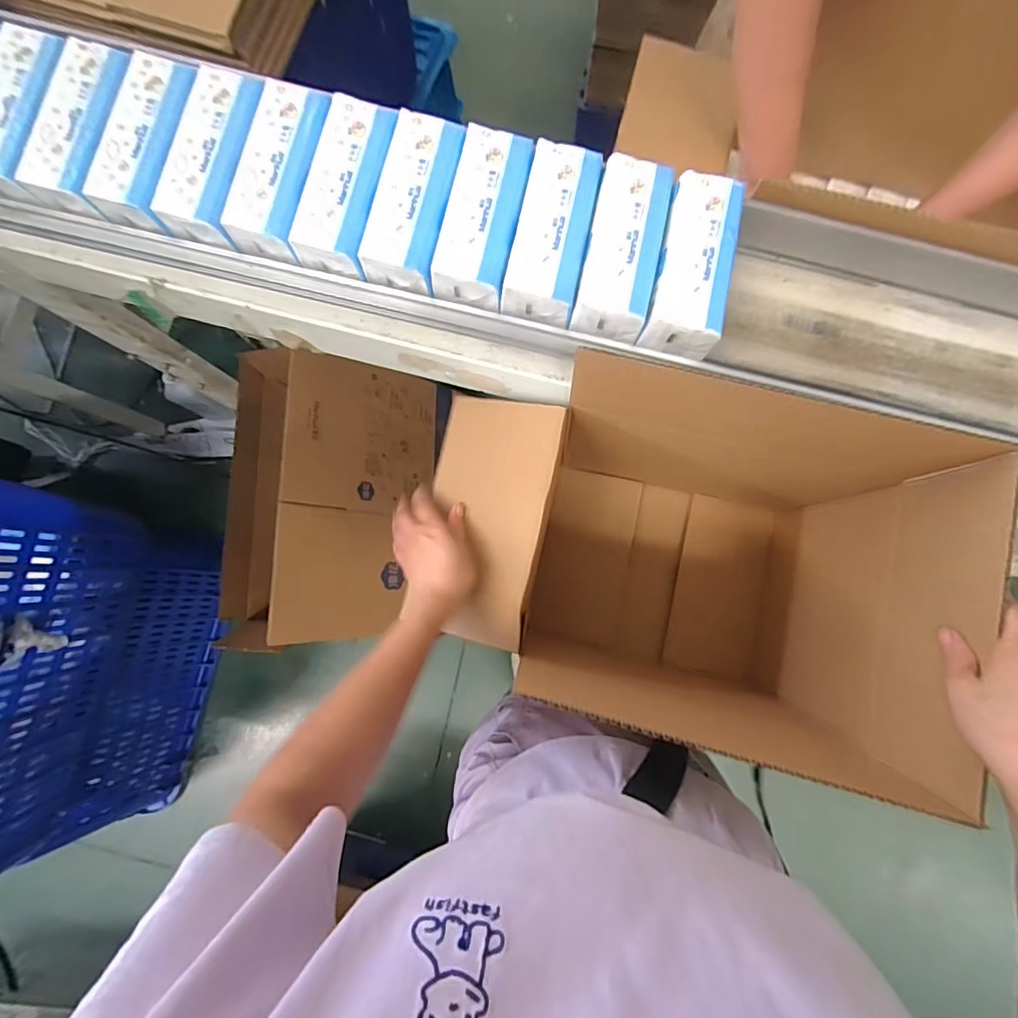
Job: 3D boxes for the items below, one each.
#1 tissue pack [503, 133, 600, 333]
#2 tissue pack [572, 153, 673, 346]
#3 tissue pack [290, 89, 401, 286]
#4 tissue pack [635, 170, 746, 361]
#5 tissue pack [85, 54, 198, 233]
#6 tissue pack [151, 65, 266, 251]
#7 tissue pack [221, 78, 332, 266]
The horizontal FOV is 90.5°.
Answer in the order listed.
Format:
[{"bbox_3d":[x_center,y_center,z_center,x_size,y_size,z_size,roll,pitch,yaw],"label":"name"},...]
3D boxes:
[{"bbox_3d":[0.039,-0.236,0.436,0.062,0.038,0.140,13,82,4],"label":"tissue pack"},{"bbox_3d":[0.099,-0.223,0.435,0.060,0.039,0.142,12,82,4],"label":"tissue pack"},{"bbox_3d":[-0.135,-0.277,0.434,0.058,0.037,0.139,14,82,4],"label":"tissue pack"},{"bbox_3d":[0.158,-0.208,0.435,0.058,0.041,0.143,13,82,4],"label":"tissue pack"},{"bbox_3d":[-0.306,-0.315,0.434,0.062,0.034,0.136,15,82,4],"label":"tissue pack"},{"bbox_3d":[-0.249,-0.304,0.434,0.059,0.036,0.142,15,82,4],"label":"tissue pack"},{"bbox_3d":[-0.193,-0.291,0.435,0.059,0.036,0.138,14,82,4],"label":"tissue pack"}]

